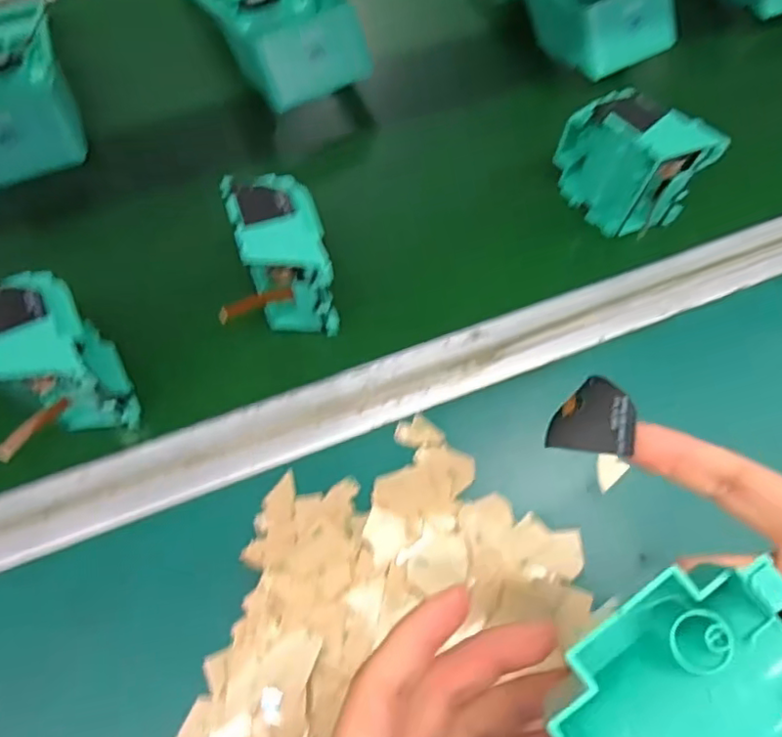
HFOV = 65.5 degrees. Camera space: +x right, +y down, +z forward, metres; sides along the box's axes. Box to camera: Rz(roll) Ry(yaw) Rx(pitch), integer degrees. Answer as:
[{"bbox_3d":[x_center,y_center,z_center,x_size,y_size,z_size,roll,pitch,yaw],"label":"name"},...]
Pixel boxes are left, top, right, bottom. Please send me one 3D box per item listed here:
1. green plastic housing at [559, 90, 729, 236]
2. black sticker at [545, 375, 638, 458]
[{"bbox_3d":[0.148,-0.129,0.378,0.044,0.072,0.078,-36,78,-19],"label":"green plastic housing"},{"bbox_3d":[0.069,0.016,0.209,0.027,0.004,0.025,6,86,17],"label":"black sticker"}]

